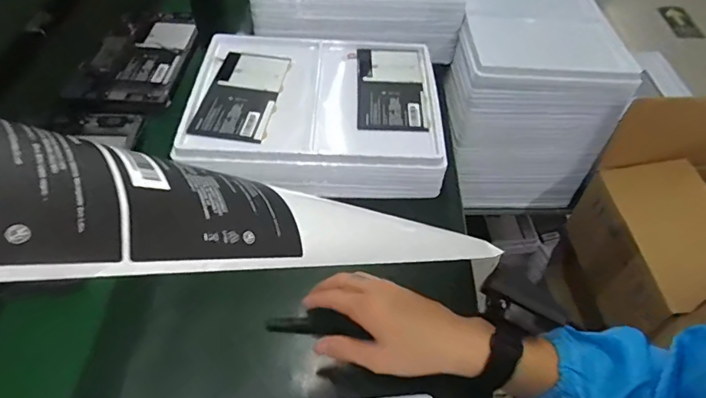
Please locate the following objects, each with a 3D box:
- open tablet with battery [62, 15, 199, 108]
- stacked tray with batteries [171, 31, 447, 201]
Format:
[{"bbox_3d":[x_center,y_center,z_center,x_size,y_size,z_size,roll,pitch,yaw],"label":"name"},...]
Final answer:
[{"bbox_3d":[-0.332,-0.230,0.718,0.146,0.018,0.241,8,53,1],"label":"open tablet with battery"},{"bbox_3d":[-0.049,-0.129,0.621,0.314,0.072,0.254,2,53,-4],"label":"stacked tray with batteries"}]

